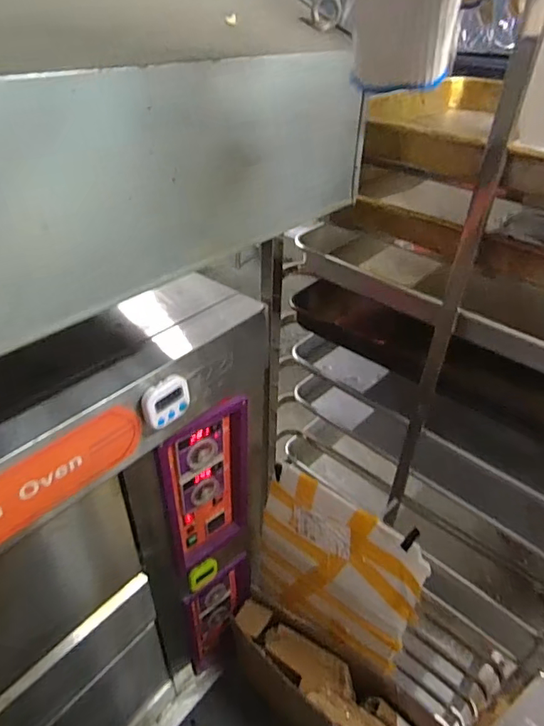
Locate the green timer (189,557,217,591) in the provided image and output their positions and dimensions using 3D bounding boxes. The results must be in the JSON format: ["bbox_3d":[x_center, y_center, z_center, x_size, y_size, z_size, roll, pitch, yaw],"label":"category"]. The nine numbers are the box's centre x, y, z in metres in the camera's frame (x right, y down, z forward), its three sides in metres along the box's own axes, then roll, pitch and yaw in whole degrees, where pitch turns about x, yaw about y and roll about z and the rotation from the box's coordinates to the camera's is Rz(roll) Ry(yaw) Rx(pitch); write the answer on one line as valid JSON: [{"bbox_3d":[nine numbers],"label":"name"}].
[{"bbox_3d":[-0.146,0.448,1.023,0.072,0.061,0.017,-30,47,-34],"label":"green timer"}]

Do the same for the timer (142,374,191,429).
[{"bbox_3d":[-0.138,0.049,0.629,0.019,0.052,0.065,28,45,31],"label":"timer"}]

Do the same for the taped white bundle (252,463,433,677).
[{"bbox_3d":[0.123,0.448,1.013,0.348,0.437,0.033,27,41,24],"label":"taped white bundle"}]

